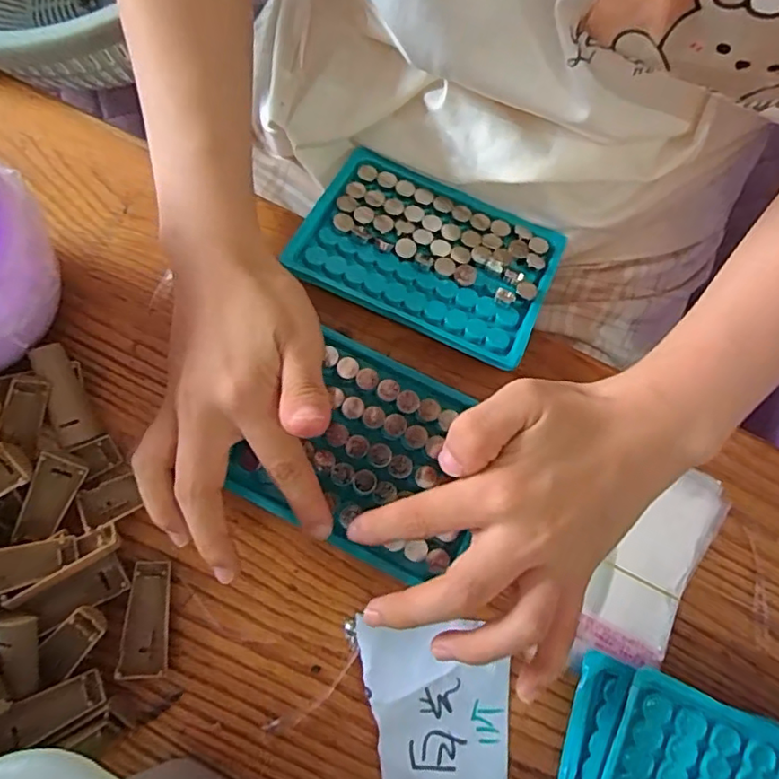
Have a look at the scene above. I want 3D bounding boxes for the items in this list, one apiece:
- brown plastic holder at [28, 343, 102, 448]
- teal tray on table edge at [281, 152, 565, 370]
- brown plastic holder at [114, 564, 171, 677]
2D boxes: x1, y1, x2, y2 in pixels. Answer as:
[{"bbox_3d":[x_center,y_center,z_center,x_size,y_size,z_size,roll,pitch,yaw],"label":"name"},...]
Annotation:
[{"bbox_3d":[-0.160,0.003,0.277,0.017,0.013,0.049,-19,91,-5],"label":"brown plastic holder"},{"bbox_3d":[0.020,-0.075,0.303,0.131,0.011,0.086,25,78,5],"label":"teal tray on table edge"},{"bbox_3d":[-0.113,0.106,0.263,0.021,0.013,0.049,-3,77,-1],"label":"brown plastic holder"}]

